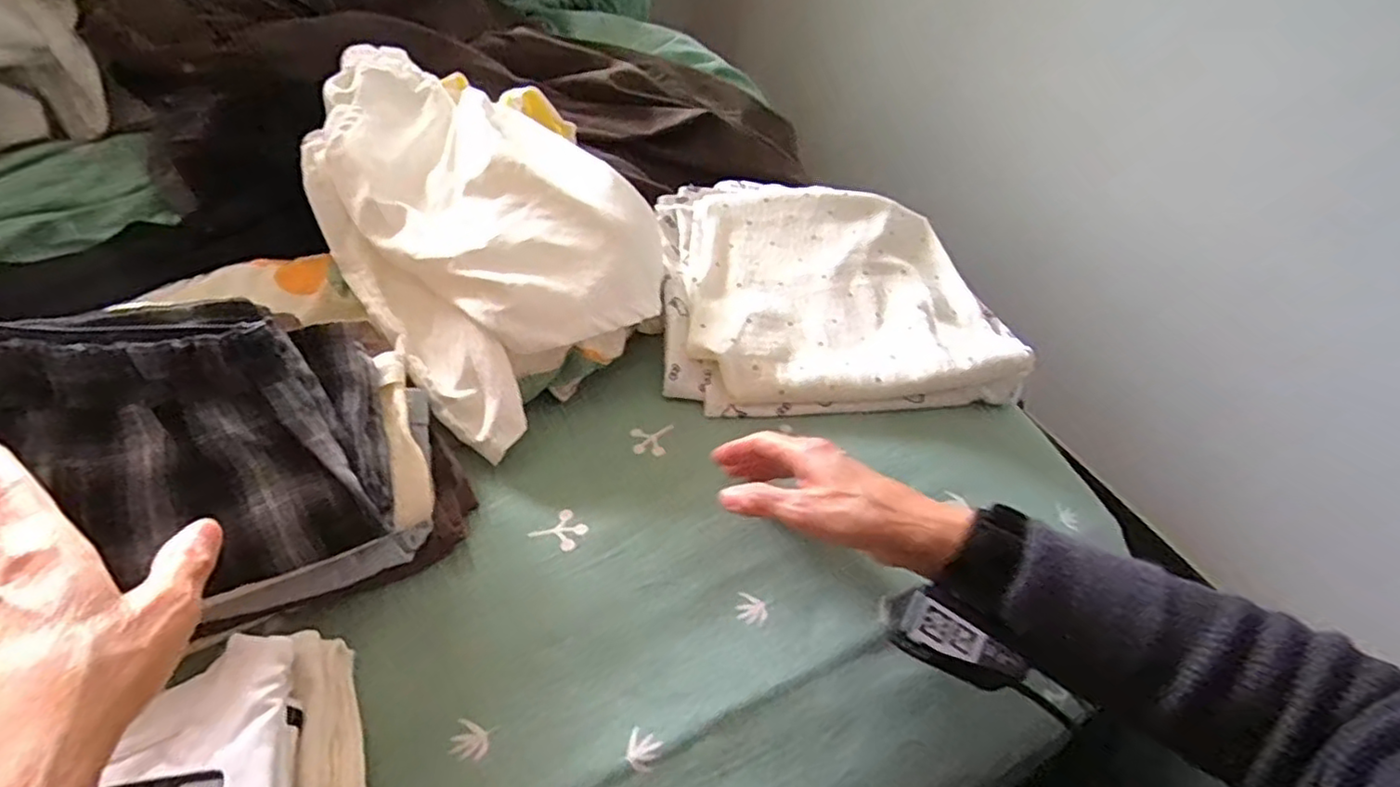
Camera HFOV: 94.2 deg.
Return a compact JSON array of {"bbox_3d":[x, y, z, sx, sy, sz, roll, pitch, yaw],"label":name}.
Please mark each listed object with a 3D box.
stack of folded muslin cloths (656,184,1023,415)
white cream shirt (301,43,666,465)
[{"bbox_3d":[0.120,-0.113,0.628,0.325,0.066,0.297,-3,46,-10],"label":"stack of folded muslin cloths"},{"bbox_3d":[-0.187,-0.150,0.553,0.232,0.133,0.342,-32,57,-32],"label":"white cream shirt"}]

